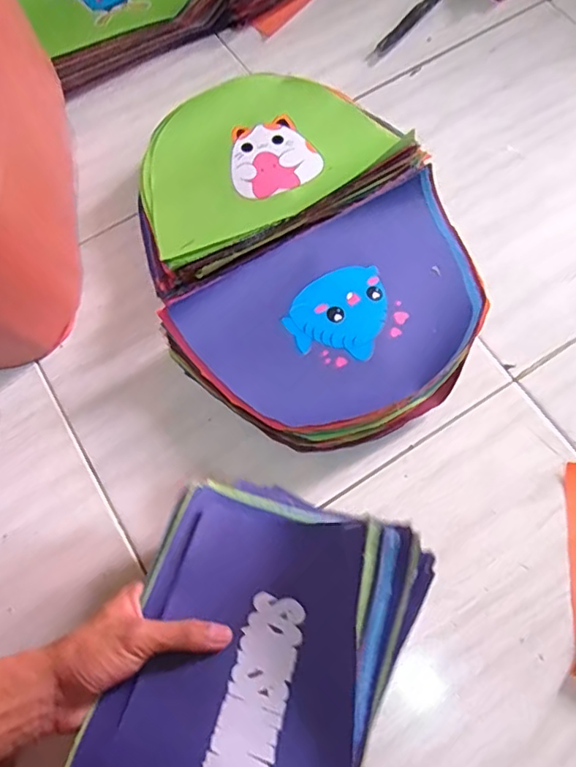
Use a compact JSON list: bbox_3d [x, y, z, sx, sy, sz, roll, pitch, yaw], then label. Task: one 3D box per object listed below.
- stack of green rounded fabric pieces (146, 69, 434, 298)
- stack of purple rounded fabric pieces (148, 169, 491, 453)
[{"bbox_3d":[-0.033,-0.237,0.632,0.298,0.056,0.210,-28,69,-8],"label":"stack of green rounded fabric pieces"},{"bbox_3d":[0.060,-0.056,0.564,0.309,0.061,0.209,-32,70,-10],"label":"stack of purple rounded fabric pieces"}]

